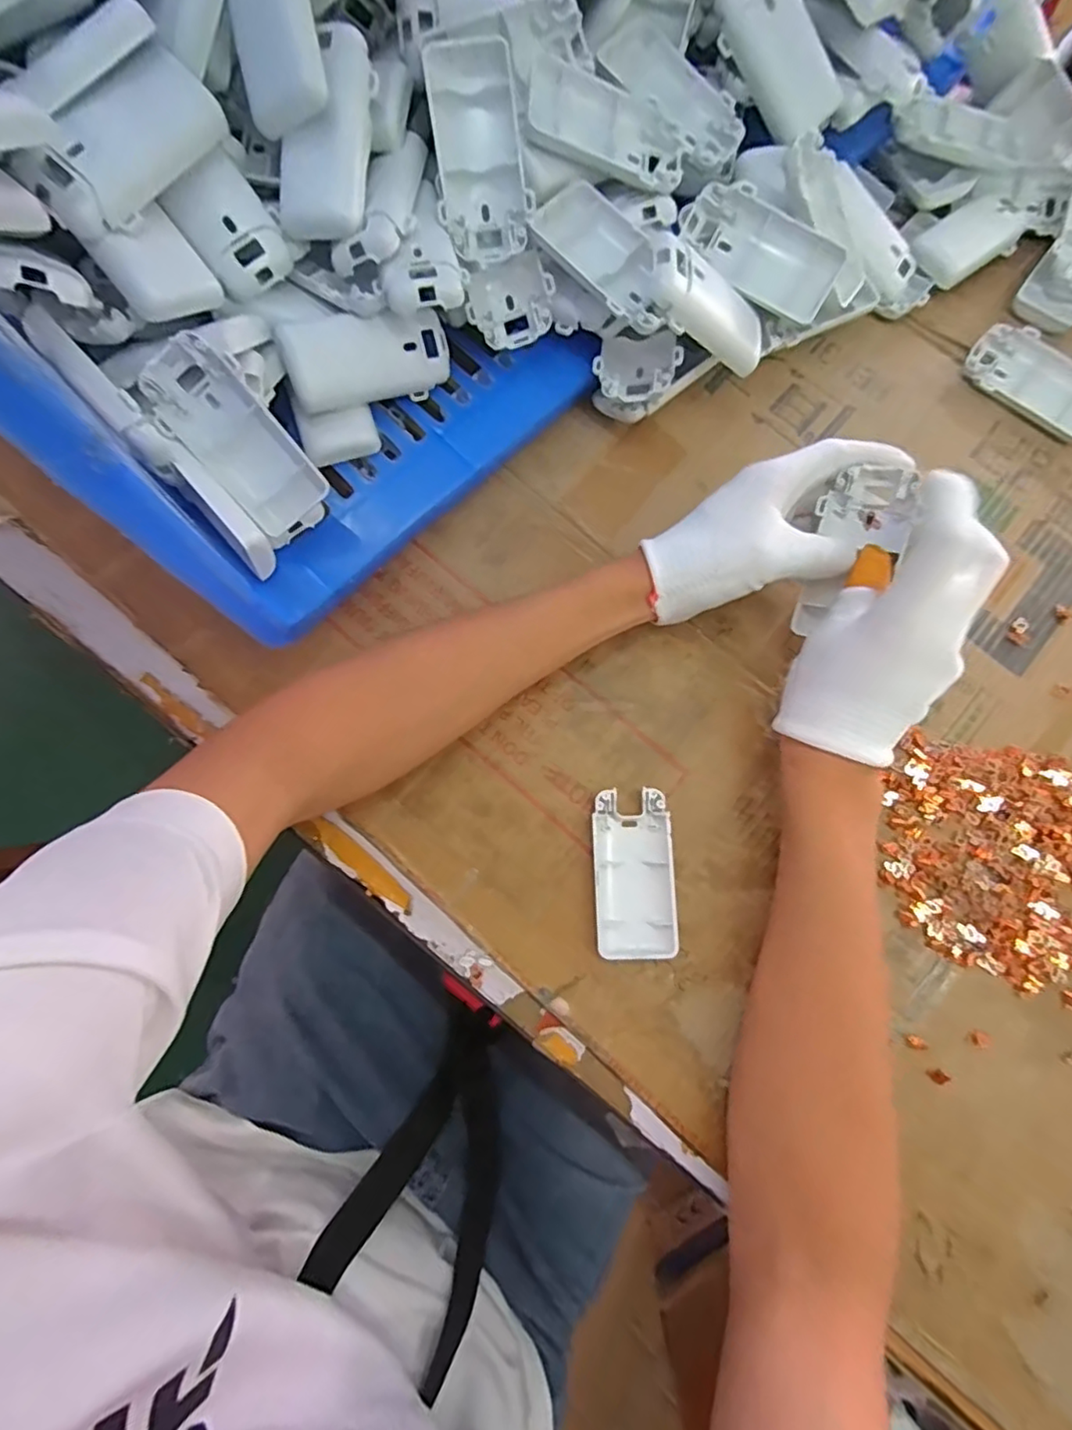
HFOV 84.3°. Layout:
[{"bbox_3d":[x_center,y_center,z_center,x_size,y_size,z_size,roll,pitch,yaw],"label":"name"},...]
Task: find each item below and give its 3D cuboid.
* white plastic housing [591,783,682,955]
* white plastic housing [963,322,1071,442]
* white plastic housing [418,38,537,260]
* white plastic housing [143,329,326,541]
[{"bbox_3d":[0.057,0.093,0.349,0.045,0.016,0.094,-1,80,0],"label":"white plastic housing"},{"bbox_3d":[0.353,-0.235,0.416,0.095,0.015,0.048,33,82,6],"label":"white plastic housing"},{"bbox_3d":[-0.032,-0.310,0.329,0.049,0.017,0.095,-10,112,-7],"label":"white plastic housing"},{"bbox_3d":[-0.156,-0.143,0.308,0.044,0.024,0.093,-43,109,-6],"label":"white plastic housing"}]

